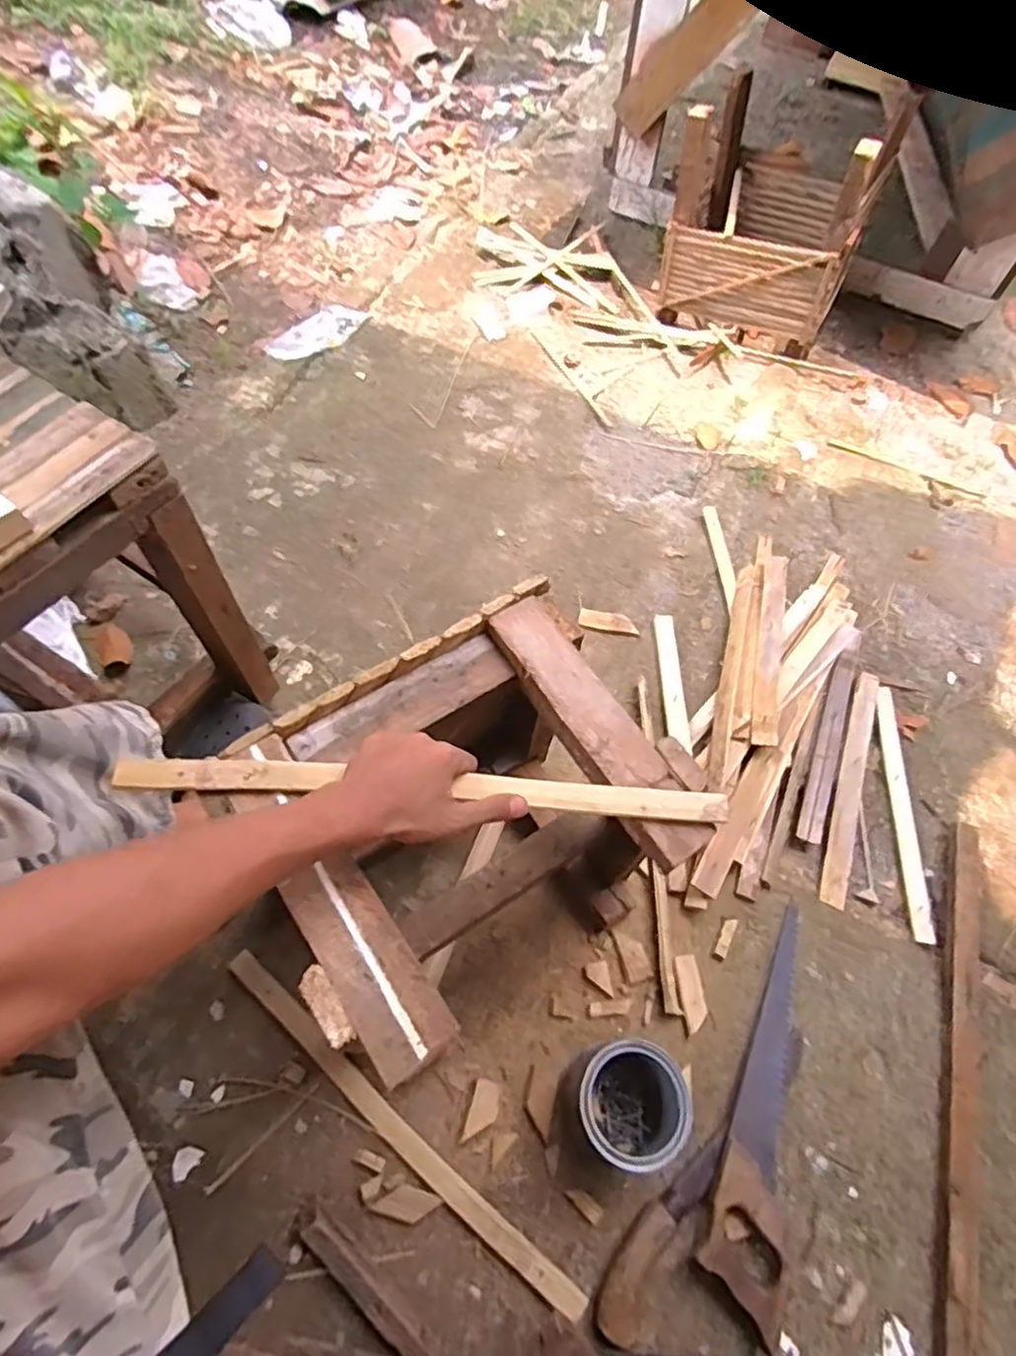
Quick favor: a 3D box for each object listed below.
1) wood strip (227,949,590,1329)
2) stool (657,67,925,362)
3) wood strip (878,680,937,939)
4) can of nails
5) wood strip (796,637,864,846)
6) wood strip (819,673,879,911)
[{"bbox_3d":[-0.126,0.480,0.720,0.503,0.013,0.029,36,64,16],"label":"wood strip"},{"bbox_3d":[0.592,-1.022,1.472,0.380,0.351,0.410,27,62,12],"label":"stool"},{"bbox_3d":[0.572,0.184,0.969,0.028,0.015,0.373,8,60,1],"label":"wood strip"},{"bbox_3d":[0.124,0.439,0.695,0.102,0.126,0.102,2,60,-3],"label":"can of nails"},{"bbox_3d":[0.497,0.076,1.019,0.039,0.012,0.372,22,61,9],"label":"wood strip"},{"bbox_3d":[0.509,0.155,0.985,0.039,0.016,0.381,21,61,9],"label":"wood strip"}]

